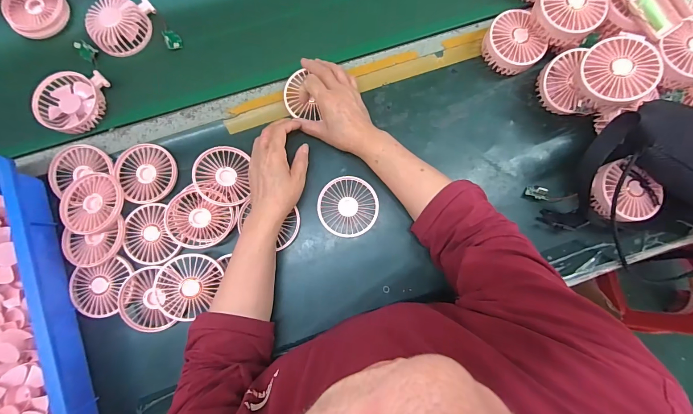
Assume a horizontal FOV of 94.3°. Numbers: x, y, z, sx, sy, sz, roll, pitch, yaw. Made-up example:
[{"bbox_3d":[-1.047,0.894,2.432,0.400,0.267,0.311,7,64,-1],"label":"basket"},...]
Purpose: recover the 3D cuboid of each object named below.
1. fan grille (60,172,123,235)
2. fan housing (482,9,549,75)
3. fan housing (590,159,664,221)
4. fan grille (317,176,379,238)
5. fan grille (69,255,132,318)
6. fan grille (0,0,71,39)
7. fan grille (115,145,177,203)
[{"bbox_3d":[-0.365,-0.006,0.457,0.089,0.019,0.085,0,82,-2],"label":"fan grille"},{"bbox_3d":[0.252,-0.247,0.491,0.071,0.046,0.085,-36,85,-6],"label":"fan housing"},{"bbox_3d":[0.397,-0.021,0.469,0.075,0.053,0.082,0,82,-2],"label":"fan housing"},{"bbox_3d":[0.002,-0.001,0.480,0.087,0.011,0.087,0,82,-2],"label":"fan grille"},{"bbox_3d":[-0.345,0.116,0.451,0.084,0.009,0.075,-18,83,-4],"label":"fan grille"},{"bbox_3d":[-0.496,-0.313,0.510,0.083,0.029,0.086,0,82,-2],"label":"fan grille"},{"bbox_3d":[-0.297,-0.051,0.479,0.081,0.011,0.091,-32,84,-6],"label":"fan grille"}]

